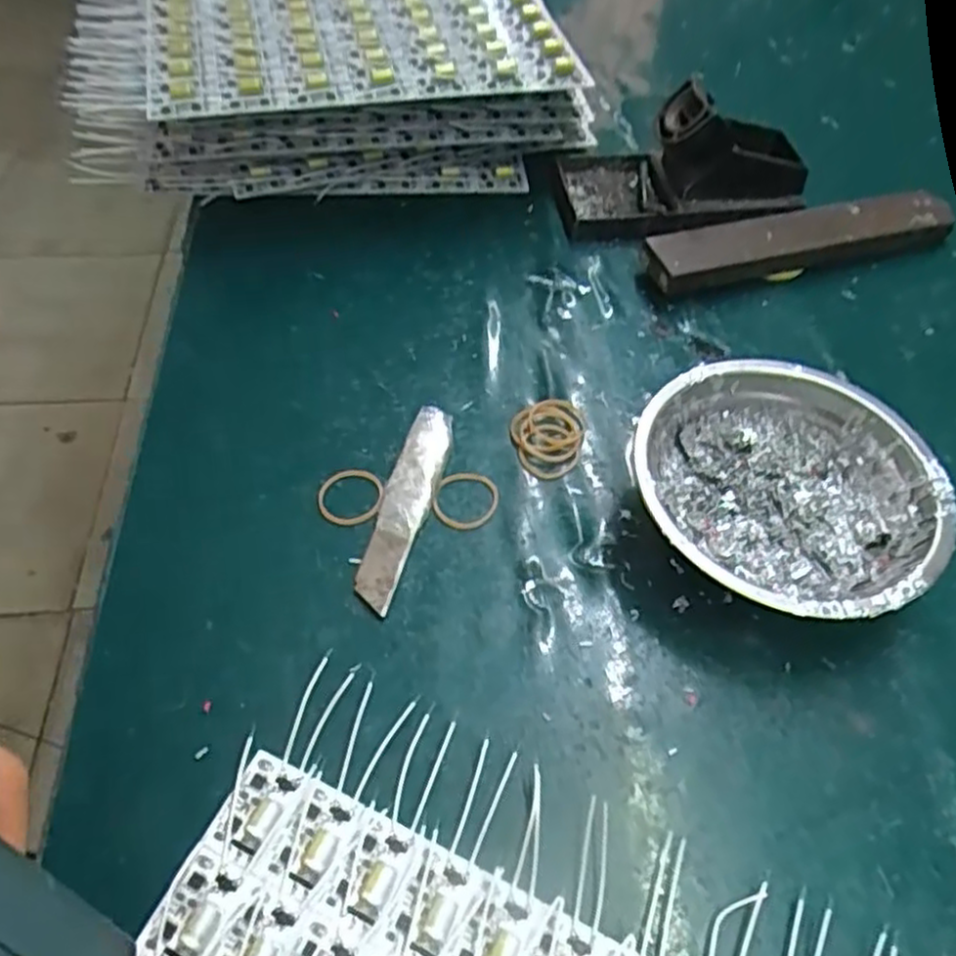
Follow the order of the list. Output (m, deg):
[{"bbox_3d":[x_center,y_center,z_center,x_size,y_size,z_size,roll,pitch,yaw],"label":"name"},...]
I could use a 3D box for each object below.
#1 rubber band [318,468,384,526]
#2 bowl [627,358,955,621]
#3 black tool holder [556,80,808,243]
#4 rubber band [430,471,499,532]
[{"bbox_3d":[-0.058,0.008,0.343,0.030,0.005,0.030,1,54,-1],"label":"rubber band"},{"bbox_3d":[0.129,0.008,0.325,0.123,0.040,0.120,1,54,-1],"label":"bowl"},{"bbox_3d":[0.124,-0.190,0.445,0.141,0.052,0.075,-4,54,-5],"label":"black tool holder"},{"bbox_3d":[-0.005,0.009,0.343,0.029,0.004,0.032,13,55,7],"label":"rubber band"}]

